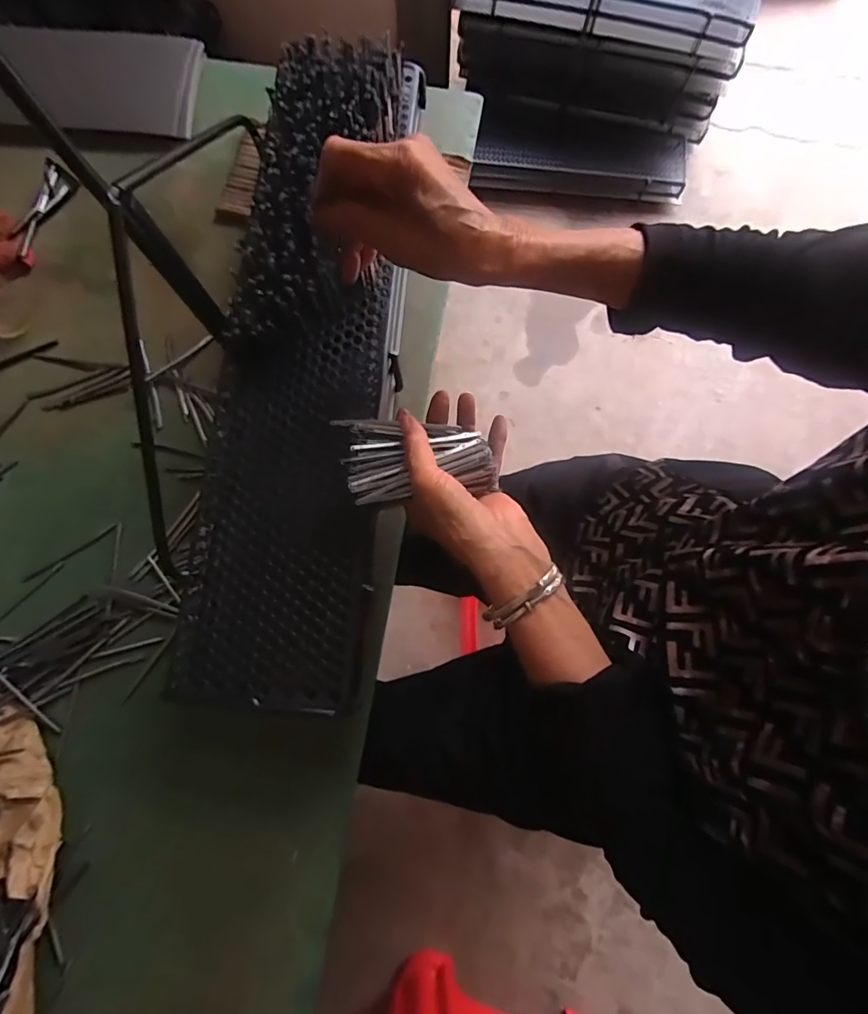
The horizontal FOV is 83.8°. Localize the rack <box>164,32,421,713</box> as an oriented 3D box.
[{"bbox_3d":[-0.106,-0.130,0.401,0.150,0.048,0.559,5,84,1],"label":"rack"}]

